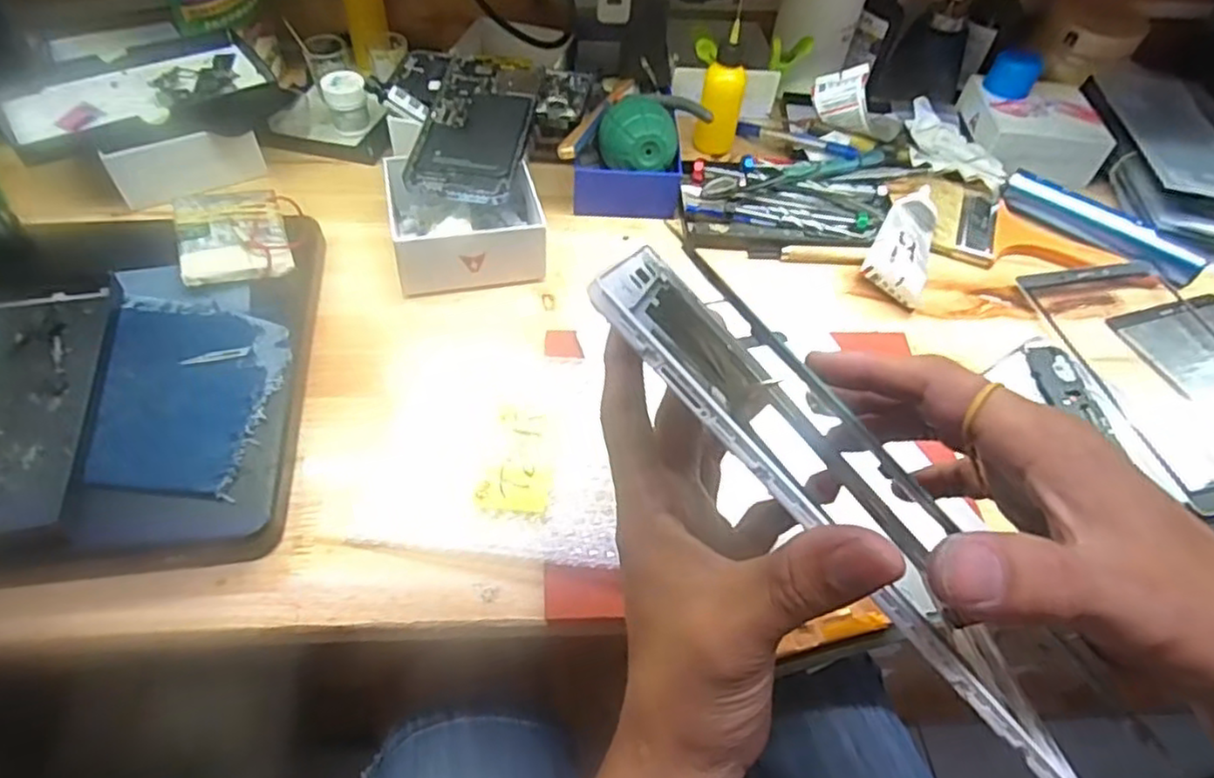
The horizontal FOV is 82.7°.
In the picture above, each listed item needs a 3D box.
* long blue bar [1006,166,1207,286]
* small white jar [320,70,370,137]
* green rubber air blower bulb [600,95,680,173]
[{"bbox_3d":[0.403,-0.136,0.566,0.152,0.022,0.031,34,57,20],"label":"long blue bar"},{"bbox_3d":[-0.216,-0.238,0.575,0.033,0.036,0.039,-15,55,-16],"label":"small white jar"},{"bbox_3d":[0.023,-0.191,0.543,0.060,0.062,0.053,6,52,-1],"label":"green rubber air blower bulb"}]

